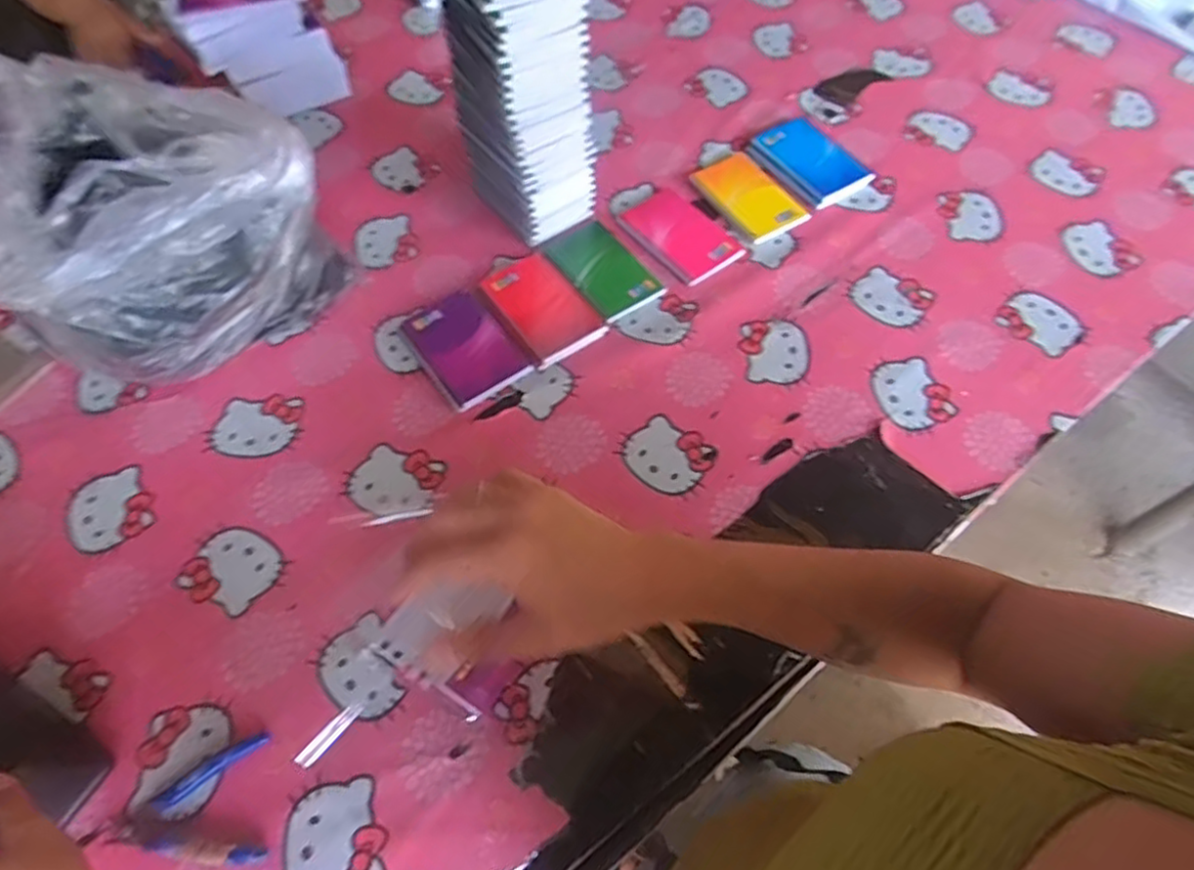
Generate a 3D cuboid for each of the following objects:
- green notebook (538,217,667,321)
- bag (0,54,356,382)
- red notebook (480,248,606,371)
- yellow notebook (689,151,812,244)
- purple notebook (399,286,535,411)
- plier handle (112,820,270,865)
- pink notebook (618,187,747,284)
[{"bbox_3d":[0.007,-0.185,0.759,0.086,0.009,0.129,-34,67,-23],"label":"green notebook"},{"bbox_3d":[-0.402,-0.199,0.647,0.278,0.241,0.231,-31,64,-15],"label":"bag"},{"bbox_3d":[-0.060,-0.141,0.735,0.084,0.015,0.136,-32,65,-16],"label":"red notebook"},{"bbox_3d":[0.179,-0.286,0.811,0.082,0.012,0.140,-29,64,-14],"label":"yellow notebook"},{"bbox_3d":[-0.137,-0.091,0.705,0.088,0.014,0.125,-32,65,-16],"label":"purple notebook"},{"bbox_3d":[-0.295,0.297,0.495,0.110,0.011,0.017,8,61,6],"label":"plier handle"},{"bbox_3d":[0.095,-0.232,0.788,0.086,0.009,0.135,-33,65,-16],"label":"pink notebook"}]

